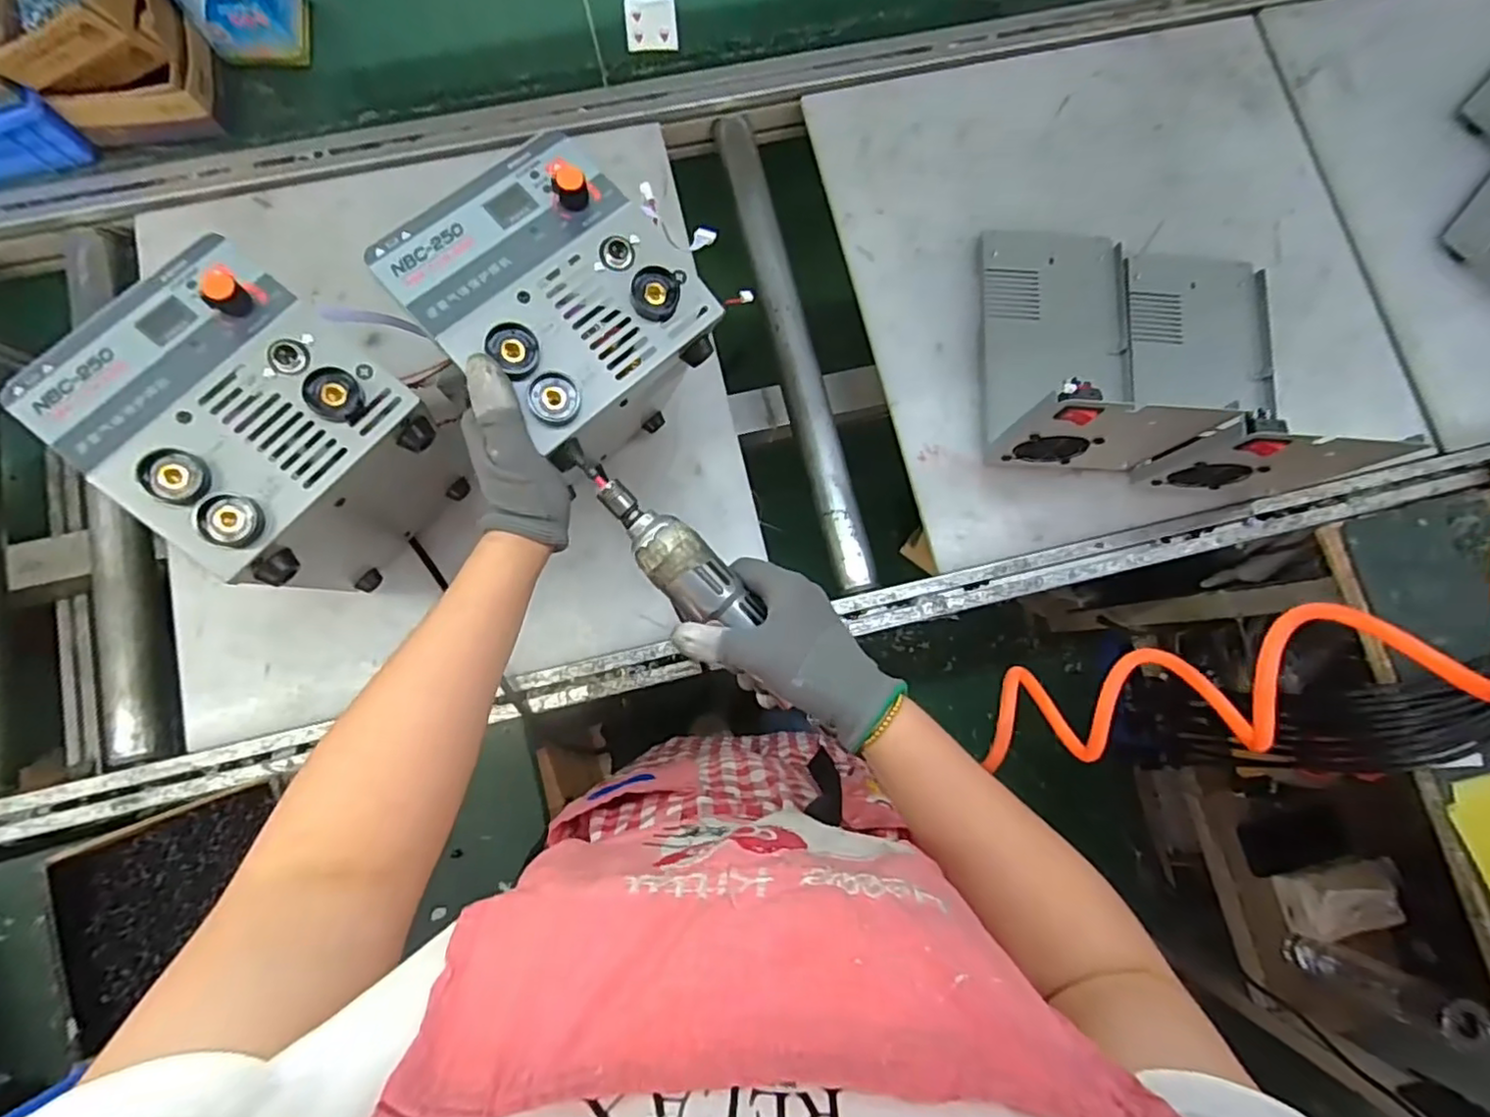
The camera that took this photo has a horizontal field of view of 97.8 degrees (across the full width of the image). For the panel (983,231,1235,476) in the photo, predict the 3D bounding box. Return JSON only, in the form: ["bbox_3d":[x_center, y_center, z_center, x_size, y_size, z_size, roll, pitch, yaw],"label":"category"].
[{"bbox_3d":[0.345,-0.241,0.650,0.157,0.169,0.276,4,80,-2],"label":"panel"}]

